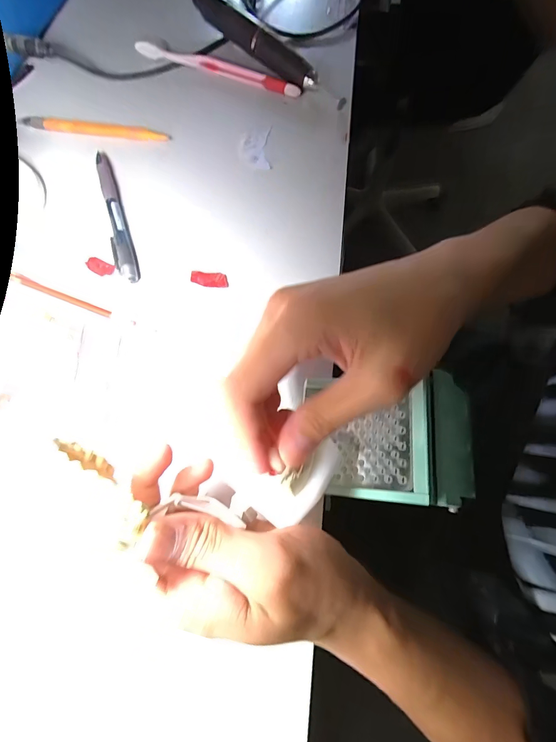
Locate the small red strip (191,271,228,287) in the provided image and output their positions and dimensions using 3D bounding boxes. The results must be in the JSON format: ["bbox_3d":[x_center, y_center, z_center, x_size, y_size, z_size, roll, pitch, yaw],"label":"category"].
[{"bbox_3d":[-0.054,-0.073,0.287,0.029,0.004,0.013,3,72,0],"label":"small red strip"}]

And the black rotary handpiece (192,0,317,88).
[{"bbox_3d":[-0.027,-0.330,0.357,0.165,0.018,0.019,43,77,12],"label":"black rotary handpiece"}]

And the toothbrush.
[{"bbox_3d":[-0.061,-0.300,0.359,0.174,0.011,0.011,18,73,5],"label":"toothbrush"}]

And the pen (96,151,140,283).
[{"bbox_3d":[-0.138,-0.133,0.303,0.016,0.012,0.135,-19,73,-6],"label":"pen"}]

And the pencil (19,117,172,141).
[{"bbox_3d":[-0.171,-0.227,0.337,0.139,0.006,0.016,8,73,2],"label":"pencil"}]

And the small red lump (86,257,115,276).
[{"bbox_3d":[-0.144,-0.084,0.291,0.024,0.004,0.012,24,74,7],"label":"small red lump"}]

